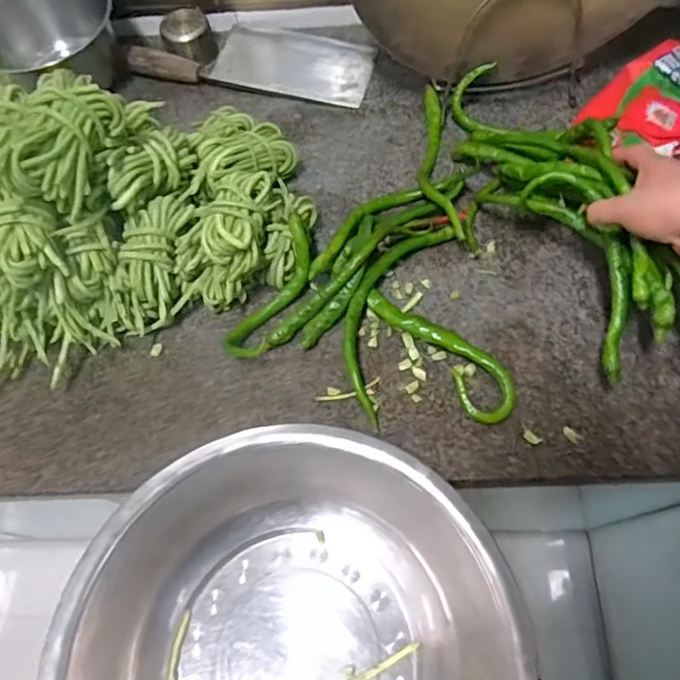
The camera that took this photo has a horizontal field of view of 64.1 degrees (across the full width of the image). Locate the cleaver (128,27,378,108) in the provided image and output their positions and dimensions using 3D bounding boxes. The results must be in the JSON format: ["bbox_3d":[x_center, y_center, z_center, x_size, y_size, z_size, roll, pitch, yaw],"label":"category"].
[{"bbox_3d":[-0.109,-0.359,0.686,0.294,0.027,0.102,10,66,7],"label":"cleaver"}]

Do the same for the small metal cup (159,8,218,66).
[{"bbox_3d":[-0.189,-0.379,0.677,0.061,0.034,0.065,-15,66,-4],"label":"small metal cup"}]

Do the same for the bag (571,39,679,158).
[{"bbox_3d":[0.371,-0.260,0.607,0.140,0.053,0.152,-41,70,-15],"label":"bag"}]

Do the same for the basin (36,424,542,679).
[{"bbox_3d":[-0.032,0.226,0.396,0.308,0.121,0.297,-1,66,2],"label":"basin"}]

